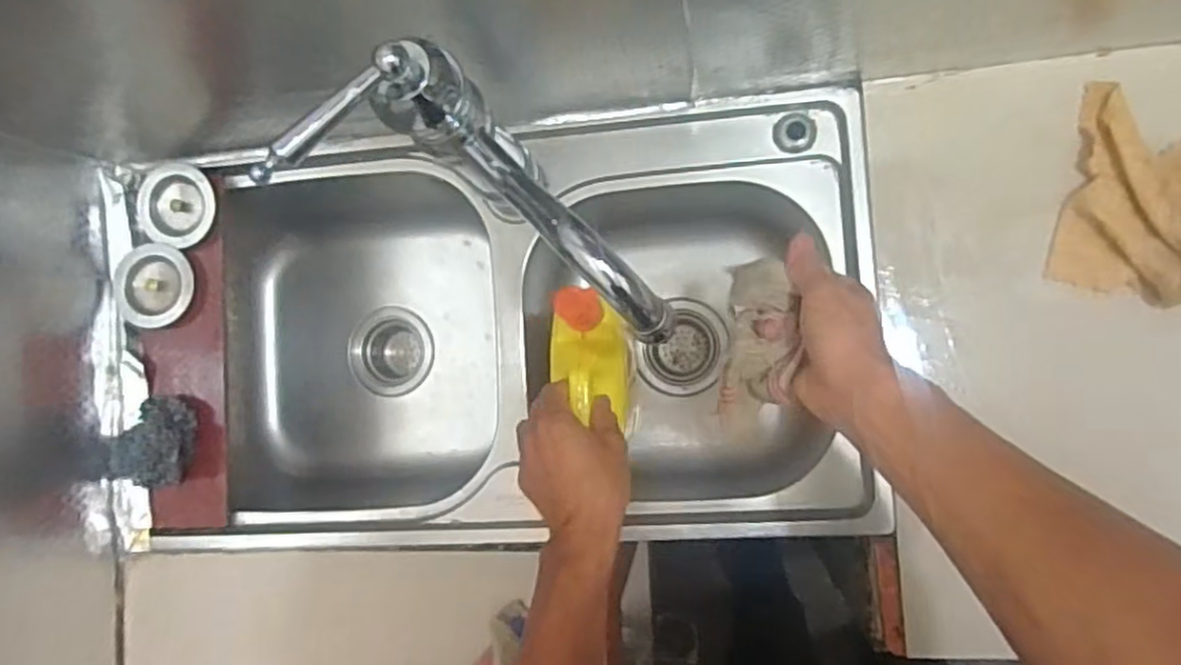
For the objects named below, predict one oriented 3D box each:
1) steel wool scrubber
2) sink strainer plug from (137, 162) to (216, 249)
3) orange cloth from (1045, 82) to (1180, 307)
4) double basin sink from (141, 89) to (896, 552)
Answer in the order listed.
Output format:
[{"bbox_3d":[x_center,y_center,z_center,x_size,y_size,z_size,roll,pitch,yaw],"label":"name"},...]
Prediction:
[{"bbox_3d":[-0.442,0.109,0.708,0.085,0.033,0.087,-2,87,9],"label":"steel wool scrubber"},{"bbox_3d":[-0.433,-0.133,0.732,0.082,0.016,0.082,0,87,9],"label":"sink strainer plug"},{"bbox_3d":[0.463,-0.111,0.579,0.135,0.046,0.165,19,91,10],"label":"orange cloth"},{"bbox_3d":[-0.088,0.008,0.793,0.718,0.226,0.396,-5,87,9],"label":"double basin sink"}]

